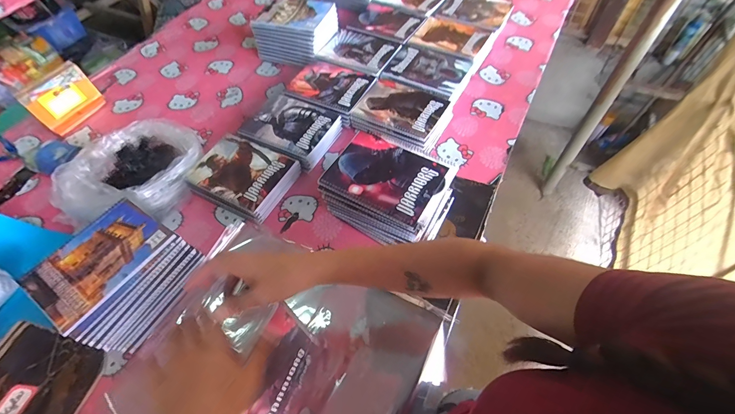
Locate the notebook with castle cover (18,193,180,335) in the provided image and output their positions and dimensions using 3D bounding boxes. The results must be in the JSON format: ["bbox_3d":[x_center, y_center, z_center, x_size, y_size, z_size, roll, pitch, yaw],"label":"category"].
[{"bbox_3d":[-0.443,0.084,0.559,0.148,0.010,0.196,28,62,19],"label":"notebook with castle cover"}]

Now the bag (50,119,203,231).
[{"bbox_3d":[-0.514,-0.089,0.766,0.258,0.089,0.278,-2,56,3],"label":"bag"}]

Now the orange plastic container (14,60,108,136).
[{"bbox_3d":[-0.811,-0.290,0.905,0.048,0.116,0.161,21,61,17],"label":"orange plastic container"}]

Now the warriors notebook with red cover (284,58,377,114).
[{"bbox_3d":[-0.098,-0.323,0.880,0.207,0.007,0.164,25,61,18],"label":"warriors notebook with red cover"}]

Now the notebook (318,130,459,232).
[{"bbox_3d":[0.038,-0.058,0.641,0.211,0.019,0.158,26,61,18],"label":"notebook"}]

